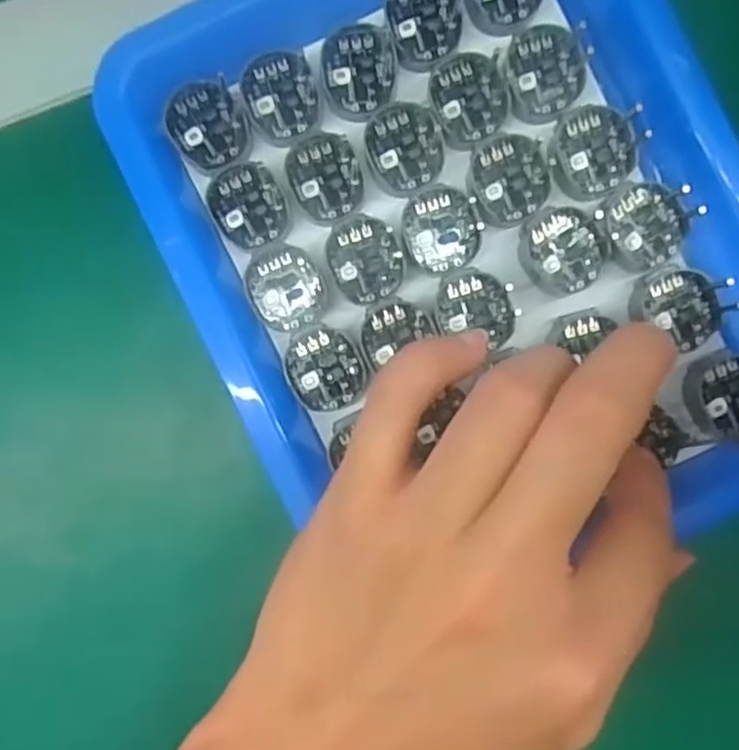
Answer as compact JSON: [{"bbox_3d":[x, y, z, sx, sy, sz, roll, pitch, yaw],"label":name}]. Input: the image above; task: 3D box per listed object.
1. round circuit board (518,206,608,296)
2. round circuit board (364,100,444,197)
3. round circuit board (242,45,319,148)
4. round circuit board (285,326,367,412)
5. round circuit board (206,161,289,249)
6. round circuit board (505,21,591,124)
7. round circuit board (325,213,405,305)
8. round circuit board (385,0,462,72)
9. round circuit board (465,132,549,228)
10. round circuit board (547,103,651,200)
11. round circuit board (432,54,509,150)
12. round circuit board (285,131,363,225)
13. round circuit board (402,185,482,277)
[{"bbox_3d":[0.062,-0.041,0.235,0.025,0.004,0.028,-36,87,0],"label":"round circuit board"},{"bbox_3d":[0.011,-0.074,0.235,0.024,0.005,0.029,0,88,2],"label":"round circuit board"},{"bbox_3d":[-0.028,-0.090,0.236,0.024,0.008,0.030,-18,88,1],"label":"round circuit board"},{"bbox_3d":[-0.014,-0.002,0.238,0.025,0.004,0.027,2,82,-13],"label":"round circuit board"},{"bbox_3d":[-0.039,-0.056,0.236,0.024,0.005,0.028,-21,87,1],"label":"round circuit board"},{"bbox_3d":[0.057,-0.099,0.236,0.026,0.005,0.031,-10,88,2],"label":"round circuit board"},{"bbox_3d":[-0.001,-0.038,0.237,0.023,0.006,0.029,-8,88,2],"label":"round circuit board"},{"bbox_3d":[0.018,-0.115,0.235,0.023,0.006,0.030,-11,88,2],"label":"round circuit board"},{"bbox_3d":[0.045,-0.064,0.235,0.025,0.004,0.029,-9,88,2],"label":"round circuit board"},{"bbox_3d":[0.072,-0.073,0.234,0.028,0.004,0.031,22,89,3],"label":"round circuit board"},{"bbox_3d":[0.033,-0.090,0.237,0.024,0.004,0.030,-7,88,2],"label":"round circuit board"},{"bbox_3d":[-0.014,-0.065,0.235,0.023,0.005,0.029,-9,88,2],"label":"round circuit board"},{"bbox_3d":[0.023,-0.047,0.237,0.024,0.008,0.027,-8,88,2],"label":"round circuit board"}]

